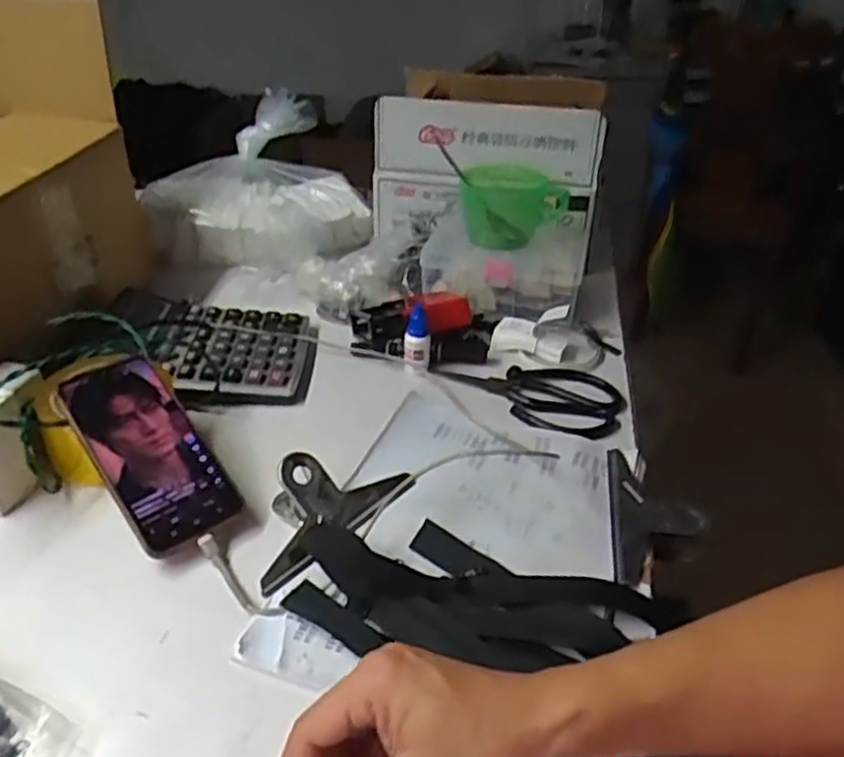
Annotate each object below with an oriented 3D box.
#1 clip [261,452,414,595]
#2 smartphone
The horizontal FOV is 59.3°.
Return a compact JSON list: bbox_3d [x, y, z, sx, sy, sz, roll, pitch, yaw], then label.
[{"bbox_3d":[-0.077,0.087,0.540,0.069,0.039,0.141,23,39,30],"label":"clip"},{"bbox_3d":[-0.205,0.051,0.550,0.078,0.013,0.162,-26,66,-34],"label":"smartphone"}]

